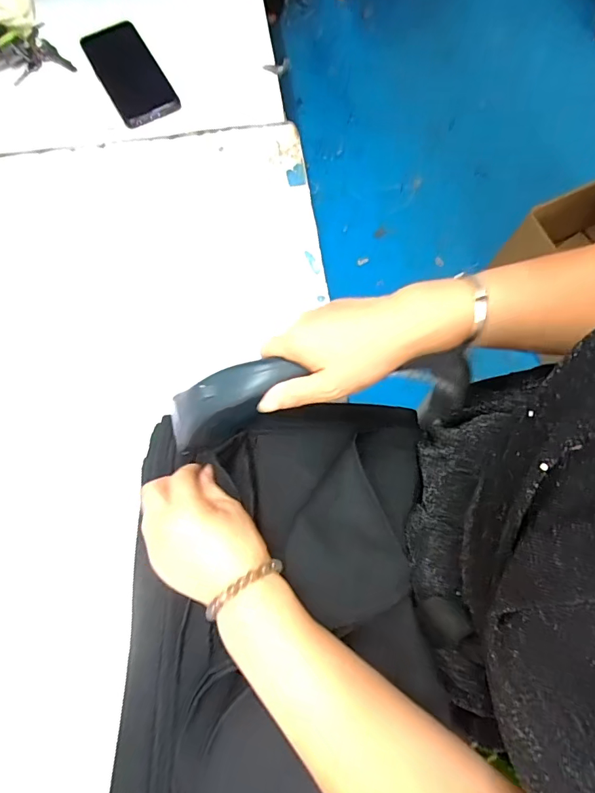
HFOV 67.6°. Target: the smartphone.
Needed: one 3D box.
[{"bbox_3d":[-0.219,-0.424,0.580,0.077,0.016,0.173,-28,77,-8],"label":"smartphone"}]

